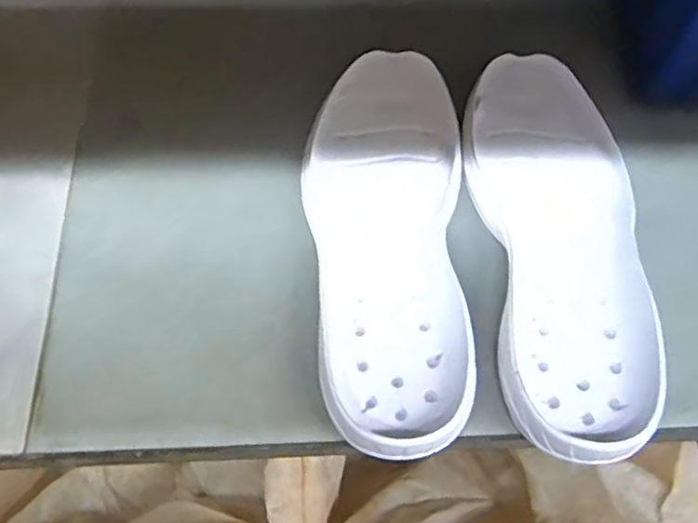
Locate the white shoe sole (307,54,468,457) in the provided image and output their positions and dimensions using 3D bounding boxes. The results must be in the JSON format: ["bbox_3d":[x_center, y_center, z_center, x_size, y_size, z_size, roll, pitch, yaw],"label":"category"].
[{"bbox_3d":[0.023,-0.015,0.405,0.096,0.031,0.262,1,63,0],"label":"white shoe sole"}]

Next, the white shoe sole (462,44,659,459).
[{"bbox_3d":[0.132,-0.013,0.408,0.098,0.032,0.263,-2,64,-2],"label":"white shoe sole"}]

